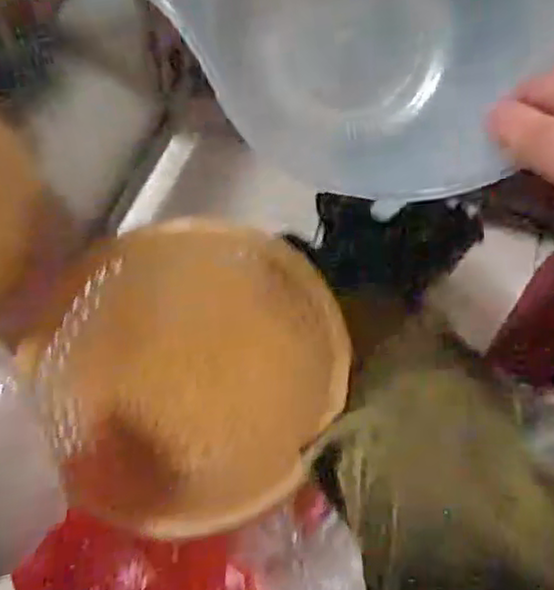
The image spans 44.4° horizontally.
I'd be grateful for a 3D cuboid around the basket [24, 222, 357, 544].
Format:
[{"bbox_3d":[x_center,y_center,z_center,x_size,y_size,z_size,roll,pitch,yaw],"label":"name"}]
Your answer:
[{"bbox_3d":[-0.090,0.079,0.719,0.292,0.079,0.314,0,71,-1],"label":"basket"}]

